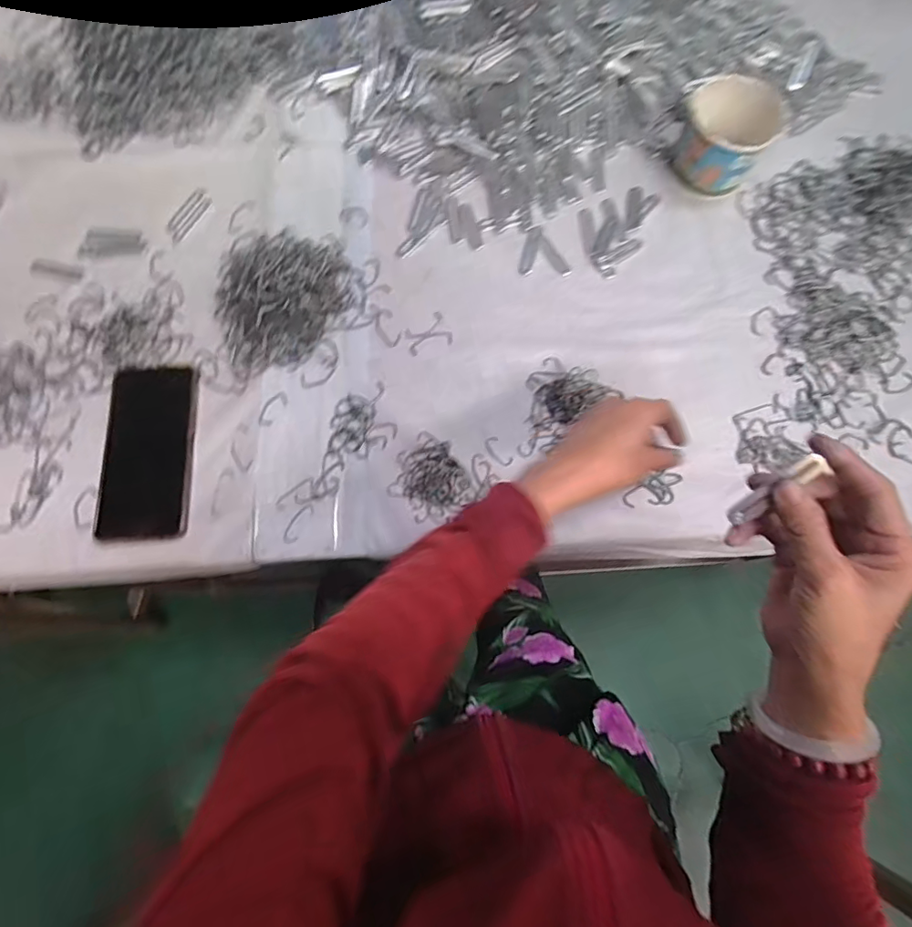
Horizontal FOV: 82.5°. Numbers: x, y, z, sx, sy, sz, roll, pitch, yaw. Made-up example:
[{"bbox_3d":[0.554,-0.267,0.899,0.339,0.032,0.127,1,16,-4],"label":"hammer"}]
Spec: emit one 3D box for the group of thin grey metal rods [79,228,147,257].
[{"bbox_3d":[-0.360,-0.233,0.546,0.065,0.004,0.036,-1,75,-1],"label":"group of thin grey metal rods"}]

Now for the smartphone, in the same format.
[{"bbox_3d":[-0.281,-0.013,0.476,0.080,0.008,0.164,-4,75,-2],"label":"smartphone"}]

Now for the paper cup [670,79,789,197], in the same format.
[{"bbox_3d":[0.276,-0.336,0.538,0.086,0.079,0.074,35,77,9],"label":"paper cup"}]

